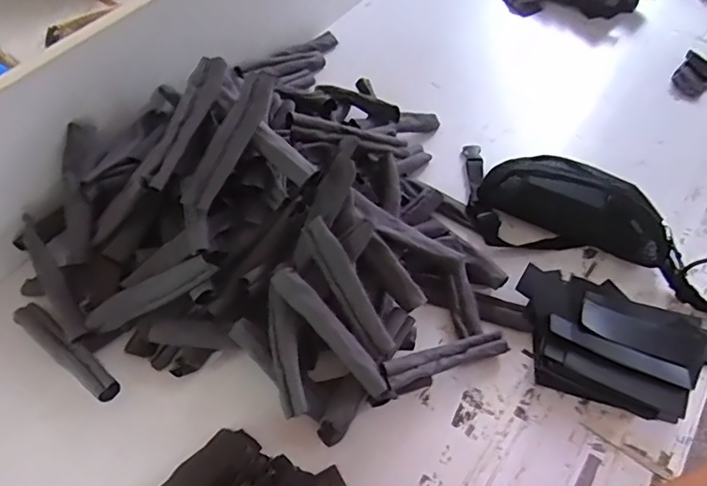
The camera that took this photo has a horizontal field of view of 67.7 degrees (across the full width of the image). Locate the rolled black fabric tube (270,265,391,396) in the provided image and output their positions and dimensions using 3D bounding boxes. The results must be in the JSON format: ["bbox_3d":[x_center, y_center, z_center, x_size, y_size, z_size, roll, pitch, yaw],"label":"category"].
[{"bbox_3d":[-0.026,0.105,0.639,0.031,0.019,0.188,-41,85,-26],"label":"rolled black fabric tube"}]

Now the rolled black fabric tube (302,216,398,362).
[{"bbox_3d":[-0.007,0.057,0.656,0.034,0.018,0.188,-27,86,-20],"label":"rolled black fabric tube"}]

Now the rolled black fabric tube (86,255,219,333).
[{"bbox_3d":[-0.253,0.063,0.659,0.187,0.023,0.034,-26,59,12],"label":"rolled black fabric tube"}]

